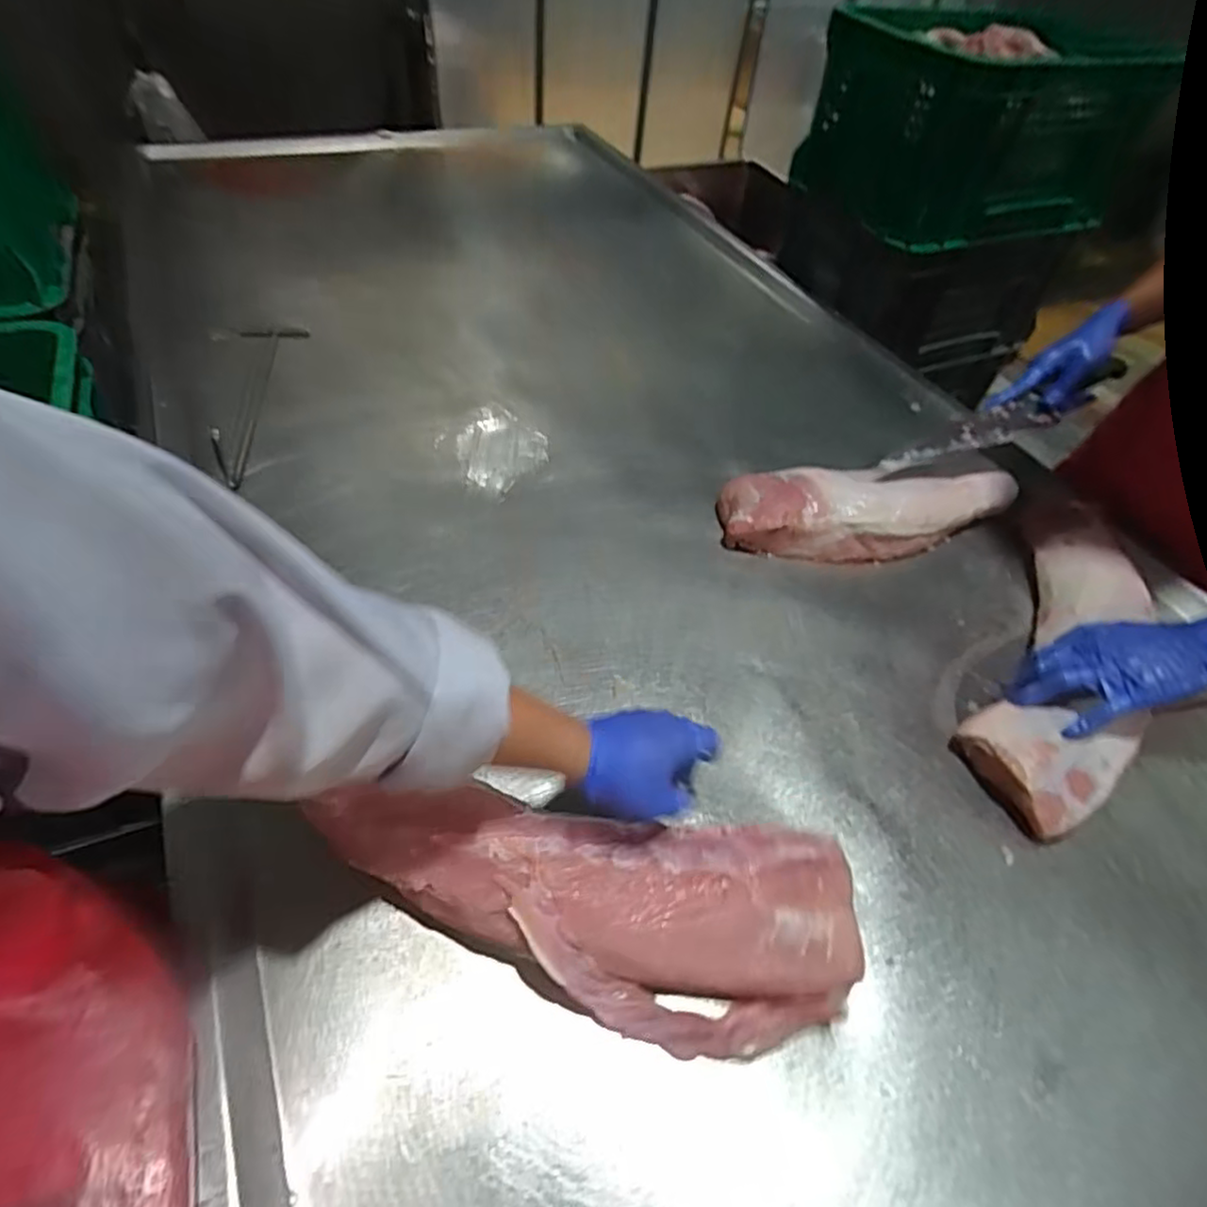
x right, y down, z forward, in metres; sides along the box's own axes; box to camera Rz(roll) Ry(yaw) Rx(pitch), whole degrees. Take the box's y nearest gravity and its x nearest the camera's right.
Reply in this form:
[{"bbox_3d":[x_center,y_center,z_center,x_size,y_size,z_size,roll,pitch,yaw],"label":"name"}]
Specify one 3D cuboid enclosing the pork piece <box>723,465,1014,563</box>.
[{"bbox_3d":[0.348,-0.119,0.876,0.391,0.058,0.116,-3,50,-8],"label":"pork piece"}]

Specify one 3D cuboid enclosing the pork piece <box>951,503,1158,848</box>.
[{"bbox_3d":[0.517,0.050,0.738,0.148,0.063,0.458,30,53,18],"label":"pork piece"}]

